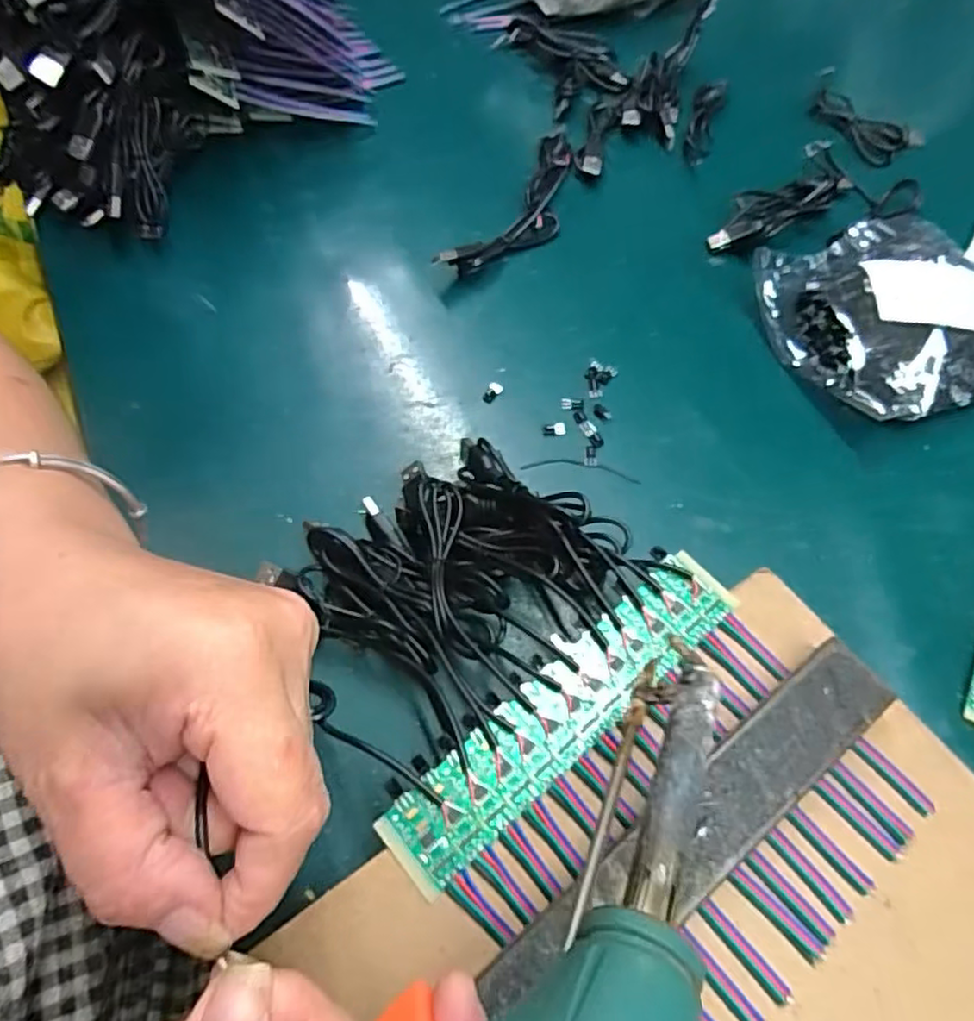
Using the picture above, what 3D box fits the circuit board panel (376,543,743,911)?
[{"bbox_3d":[0.031,0.075,0.262,0.162,0.004,0.033,-37,67,-18],"label":"circuit board panel"}]

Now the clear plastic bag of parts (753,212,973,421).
[{"bbox_3d":[0.238,-0.117,0.389,0.138,0.032,0.135,-16,62,-7],"label":"clear plastic bag of parts"}]

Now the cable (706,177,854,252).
[{"bbox_3d":[0.194,-0.198,0.438,0.110,0.020,0.032,-26,64,-12],"label":"cable"}]

